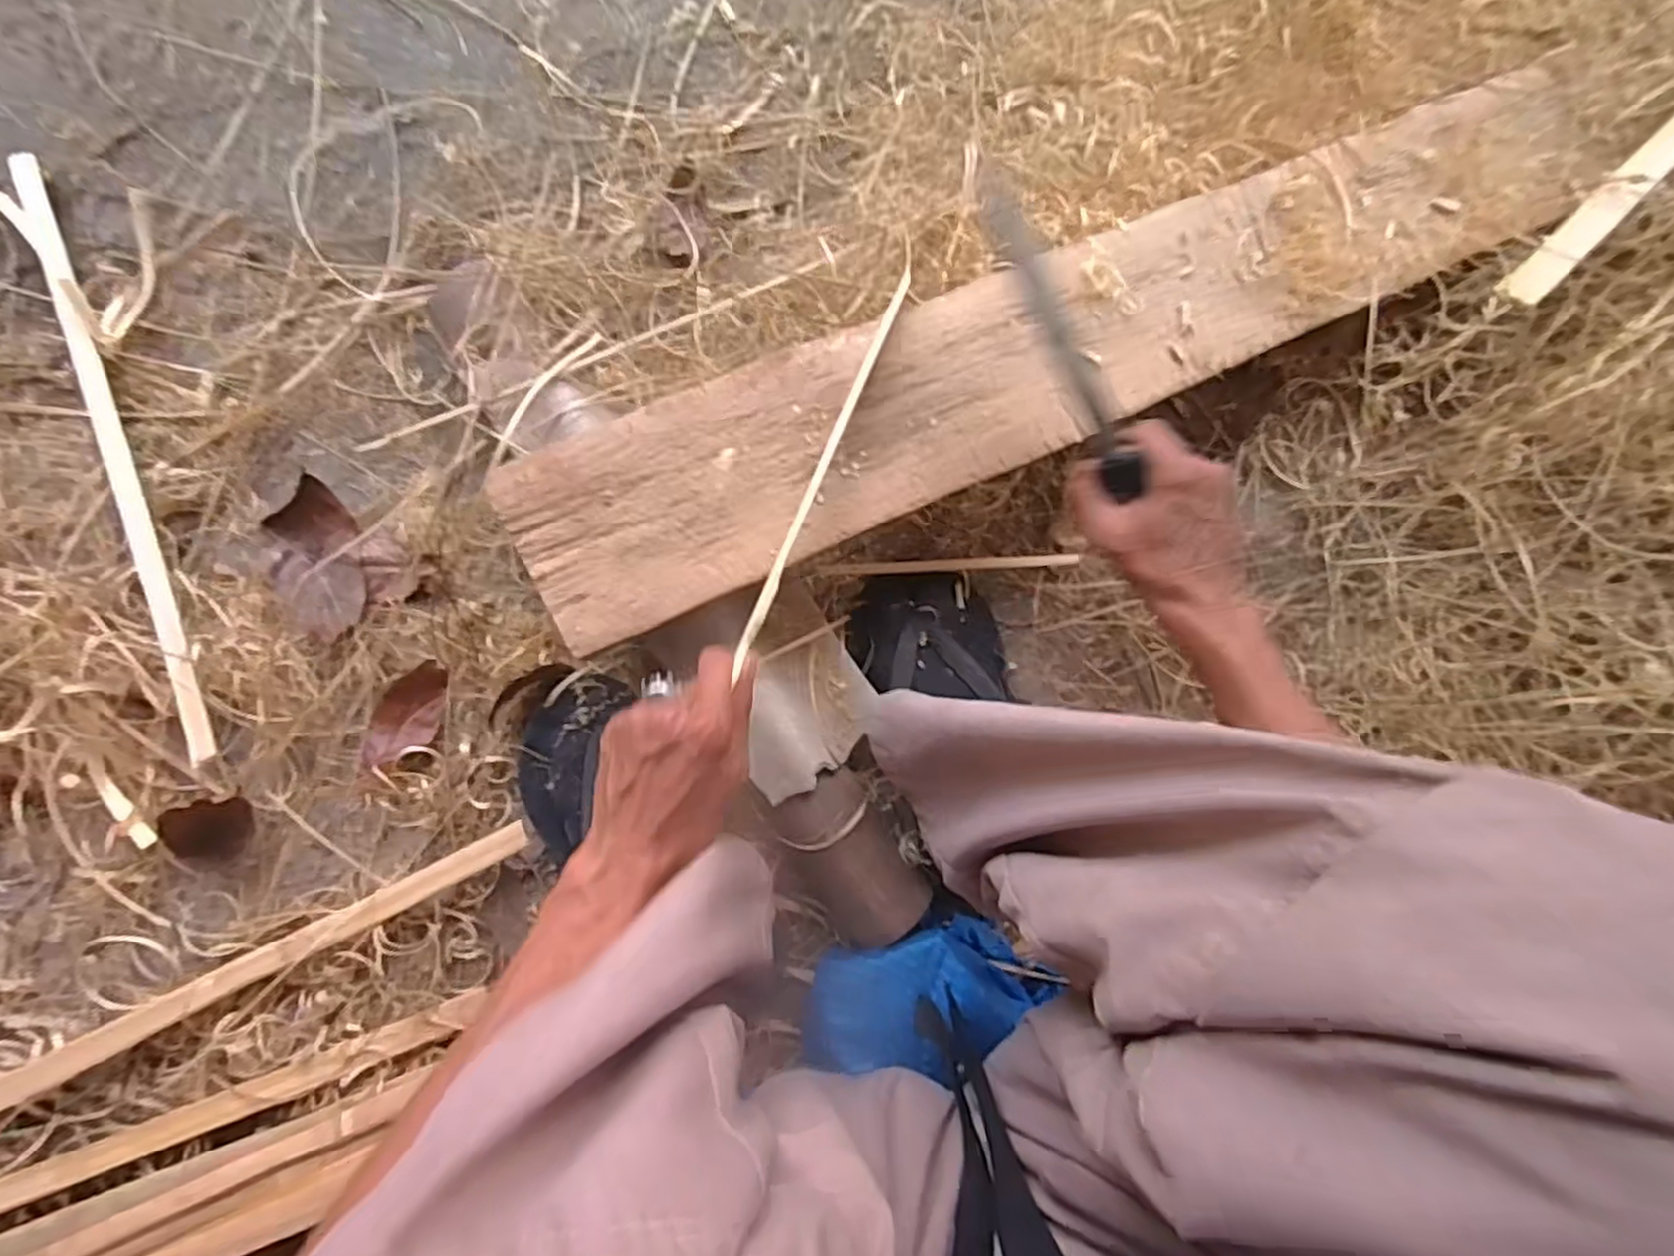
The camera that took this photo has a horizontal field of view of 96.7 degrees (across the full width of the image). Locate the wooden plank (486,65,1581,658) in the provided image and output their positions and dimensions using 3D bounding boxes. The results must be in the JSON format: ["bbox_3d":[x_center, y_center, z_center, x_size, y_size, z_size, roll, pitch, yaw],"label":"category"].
[{"bbox_3d":[0.180,-0.206,0.516,0.811,0.028,0.128,-25,91,-9],"label":"wooden plank"}]

